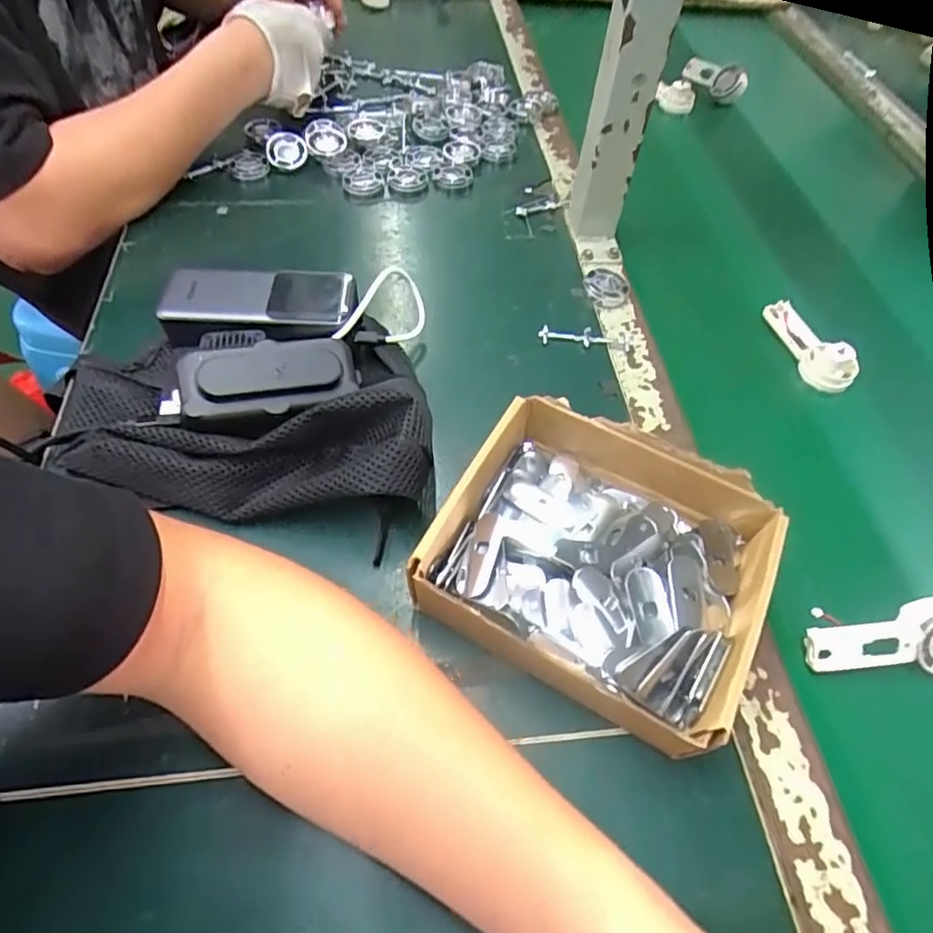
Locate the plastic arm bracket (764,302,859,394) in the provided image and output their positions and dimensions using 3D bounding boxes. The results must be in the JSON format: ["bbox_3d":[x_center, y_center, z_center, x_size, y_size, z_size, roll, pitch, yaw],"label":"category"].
[{"bbox_3d":[0.282,-0.104,0.487,0.031,0.032,0.093,-10,56,-10],"label":"plastic arm bracket"}]

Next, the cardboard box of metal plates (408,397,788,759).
[{"bbox_3d":[0.075,0.054,0.339,0.169,0.058,0.151,26,58,15],"label":"cardboard box of metal plates"}]

